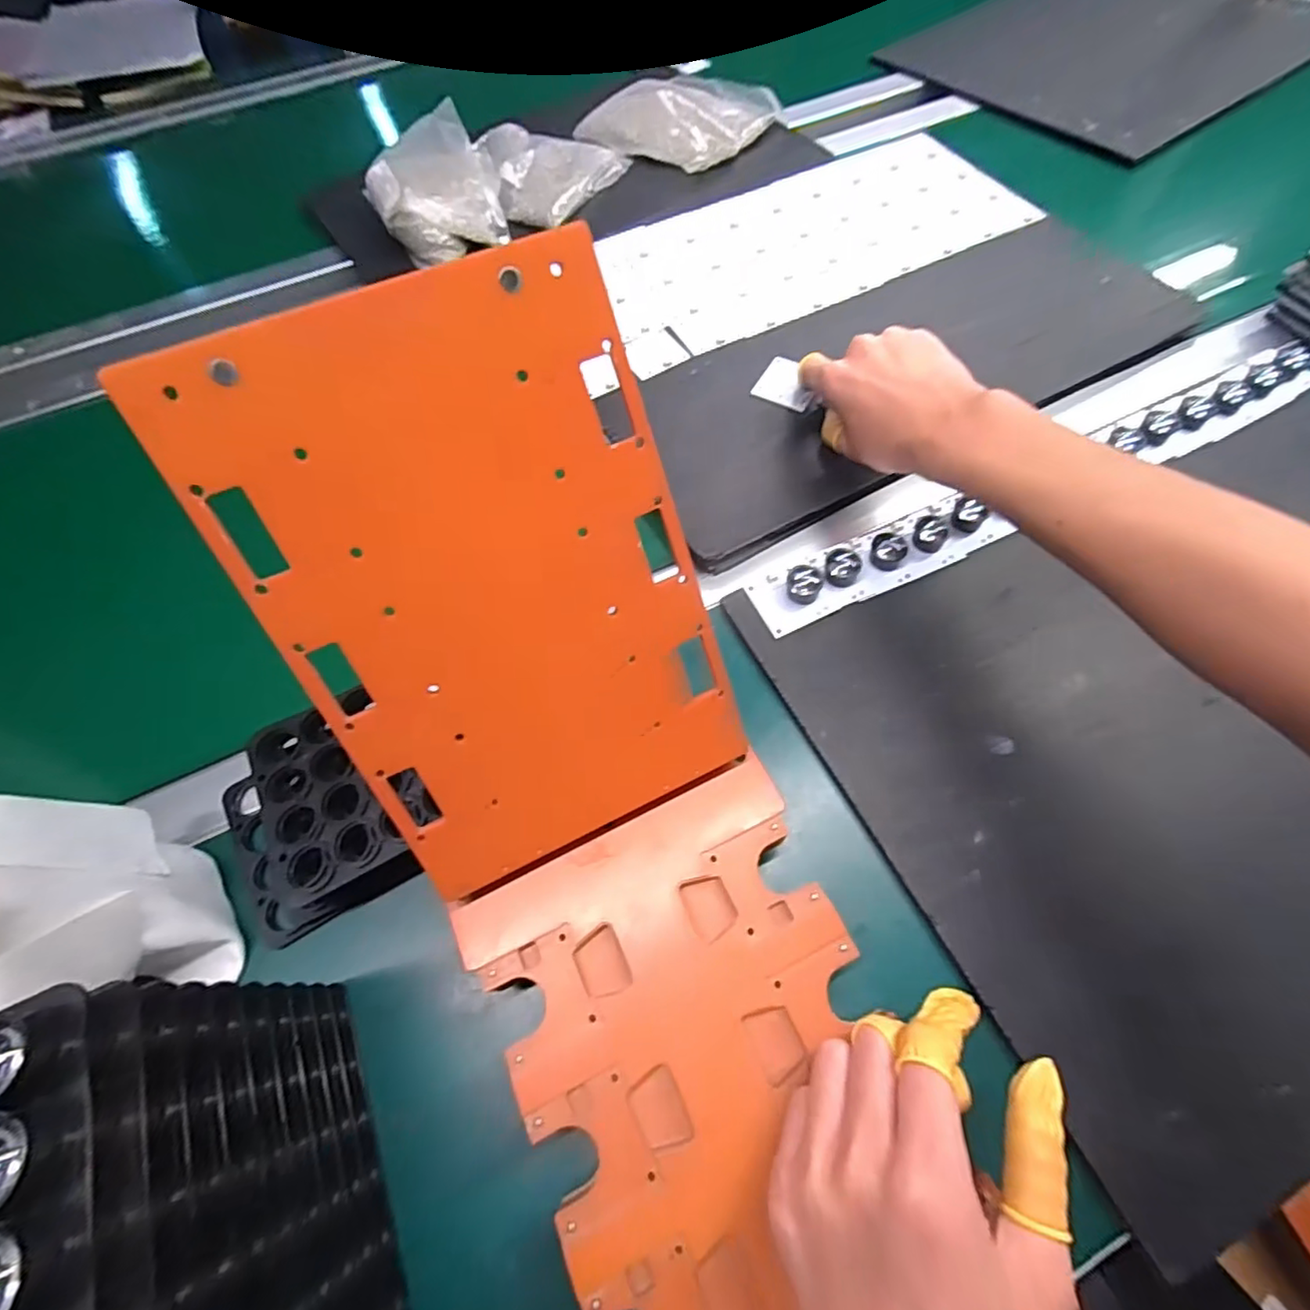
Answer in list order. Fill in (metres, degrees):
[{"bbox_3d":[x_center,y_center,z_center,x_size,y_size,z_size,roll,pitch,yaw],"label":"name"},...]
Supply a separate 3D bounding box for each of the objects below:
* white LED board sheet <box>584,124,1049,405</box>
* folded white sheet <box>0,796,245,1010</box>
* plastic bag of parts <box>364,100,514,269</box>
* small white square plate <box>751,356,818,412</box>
[{"bbox_3d":[0.115,-0.376,0.556,0.449,0.007,0.180,-26,66,-10],"label":"white LED board sheet"},{"bbox_3d":[-0.258,0.115,0.270,0.066,0.125,0.078,-38,67,-17],"label":"folded white sheet"},{"bbox_3d":[-0.215,-0.454,0.588,0.122,0.053,0.161,-21,63,-7],"label":"plastic bag of parts"},{"bbox_3d":[0.105,-0.212,0.473,0.046,0.004,0.041,29,78,19],"label":"small white square plate"}]

